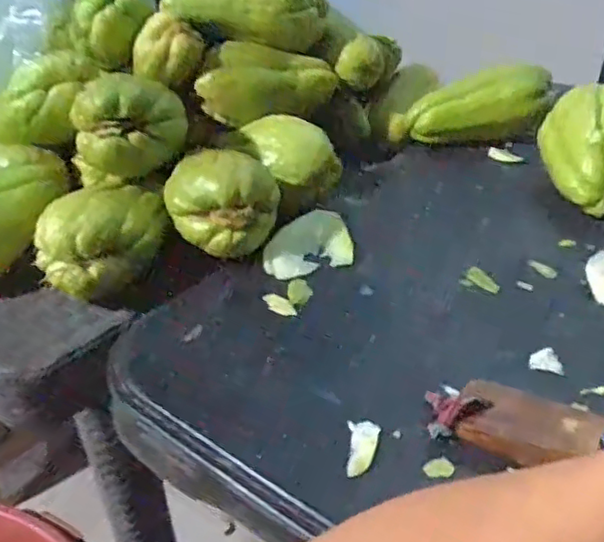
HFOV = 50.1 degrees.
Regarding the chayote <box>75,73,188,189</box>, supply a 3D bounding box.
[{"bbox_3d":[-0.147,-0.133,0.564,0.076,0.083,0.098,5,34,11],"label":"chayote"}]

